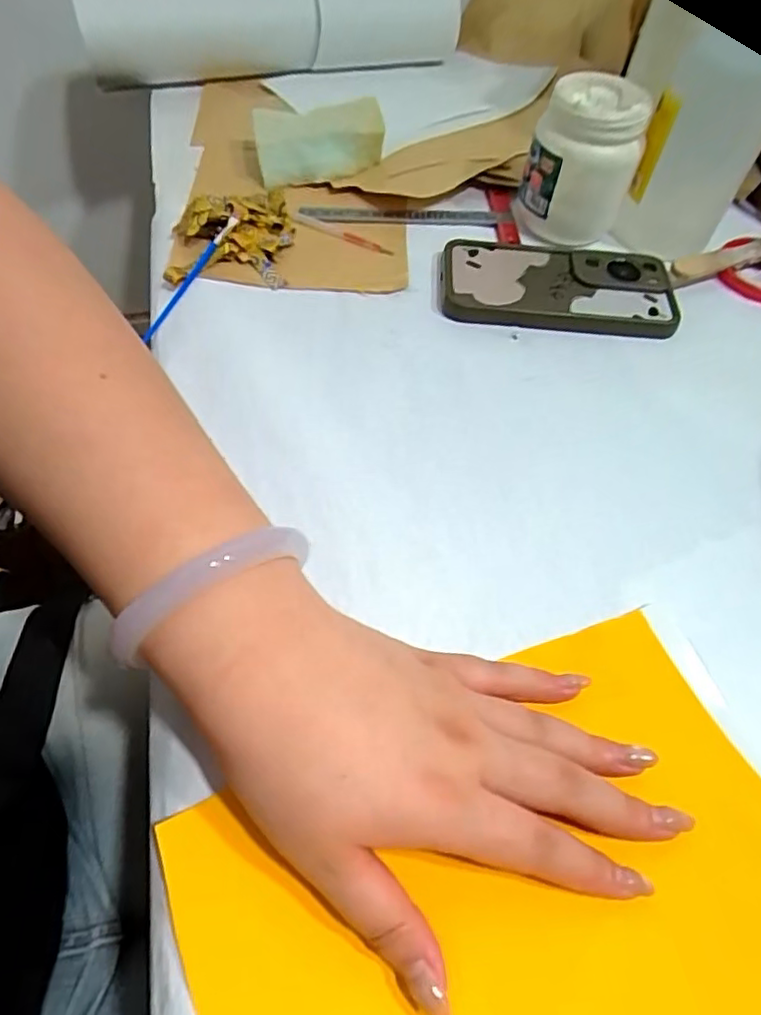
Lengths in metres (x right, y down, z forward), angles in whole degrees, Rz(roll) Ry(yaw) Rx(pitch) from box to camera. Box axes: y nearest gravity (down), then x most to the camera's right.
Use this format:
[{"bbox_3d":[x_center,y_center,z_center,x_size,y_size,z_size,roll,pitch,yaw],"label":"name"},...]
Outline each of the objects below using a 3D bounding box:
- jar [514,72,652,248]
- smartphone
[{"bbox_3d":[0.148,-0.256,0.456,0.074,0.087,0.078,2,57,-3],"label":"jar"},{"bbox_3d":[0.126,-0.158,0.438,0.161,0.015,0.082,6,57,0],"label":"smartphone"}]

